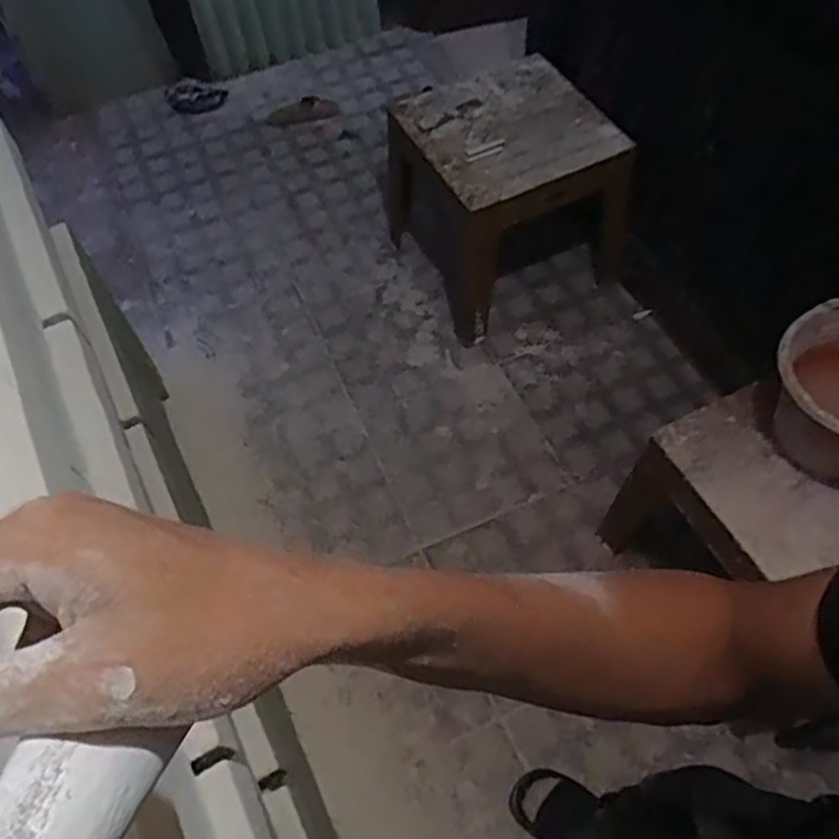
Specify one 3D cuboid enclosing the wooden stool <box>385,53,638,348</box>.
[{"bbox_3d":[0.191,-0.530,1.780,0.436,0.503,0.451,-22,60,-12],"label":"wooden stool"}]

